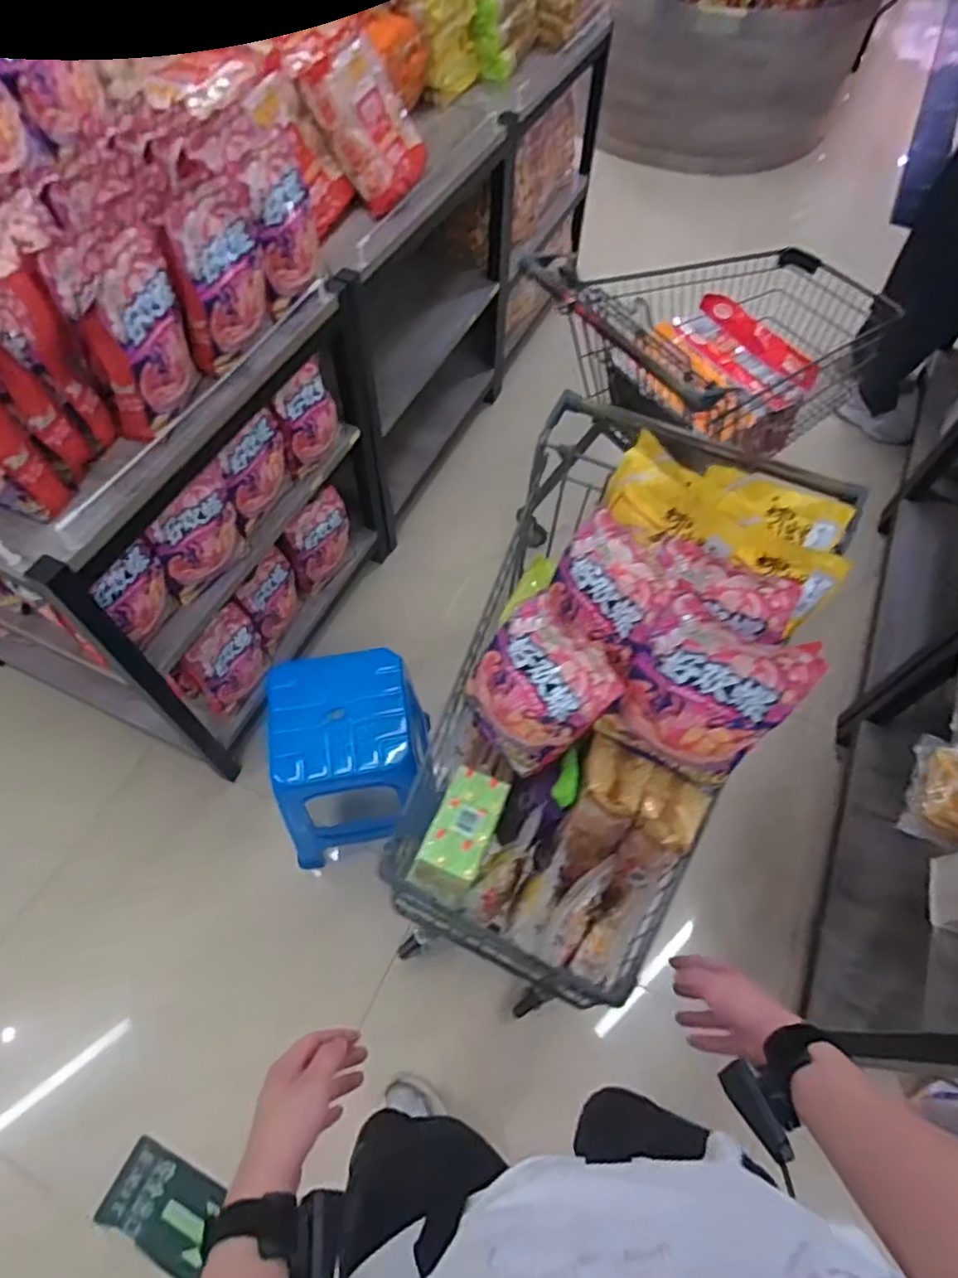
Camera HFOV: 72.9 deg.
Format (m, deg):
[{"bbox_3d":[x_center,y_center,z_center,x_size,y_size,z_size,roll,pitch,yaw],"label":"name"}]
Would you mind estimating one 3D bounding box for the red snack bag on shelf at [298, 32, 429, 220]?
[{"bbox_3d":[-0.220,-1.089,1.351,0.055,0.285,0.234,9,56,42],"label":"red snack bag on shelf"}]

